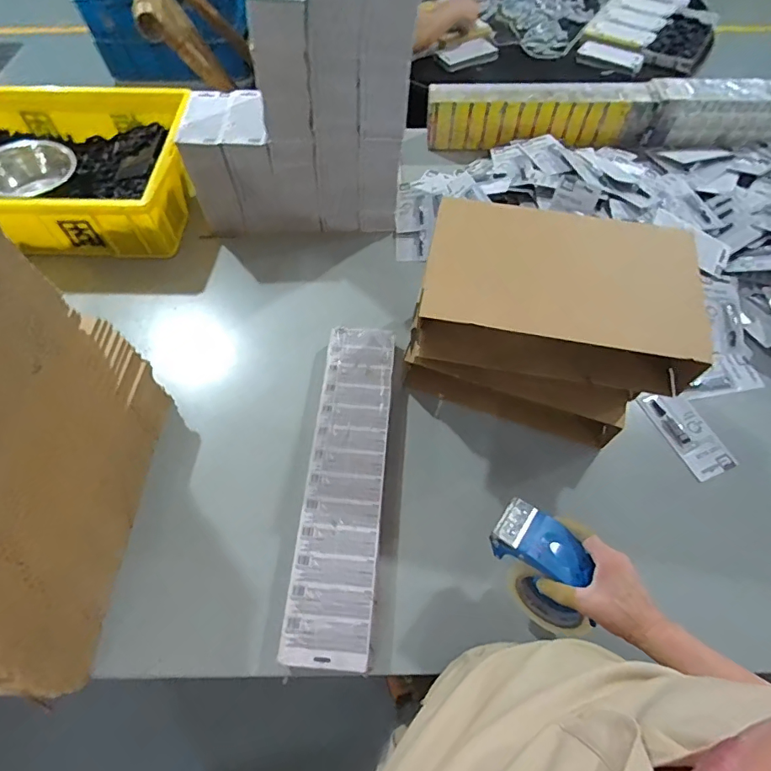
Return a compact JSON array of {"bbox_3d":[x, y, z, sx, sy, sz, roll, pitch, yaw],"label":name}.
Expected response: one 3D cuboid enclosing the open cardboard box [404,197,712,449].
[{"bbox_3d":[0.224,-0.082,0.701,0.337,0.275,0.193,13,62,7],"label":"open cardboard box"}]

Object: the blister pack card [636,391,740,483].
[{"bbox_3d":[0.496,0.073,0.772,0.080,0.016,0.158,-23,63,-12],"label":"blister pack card"}]

